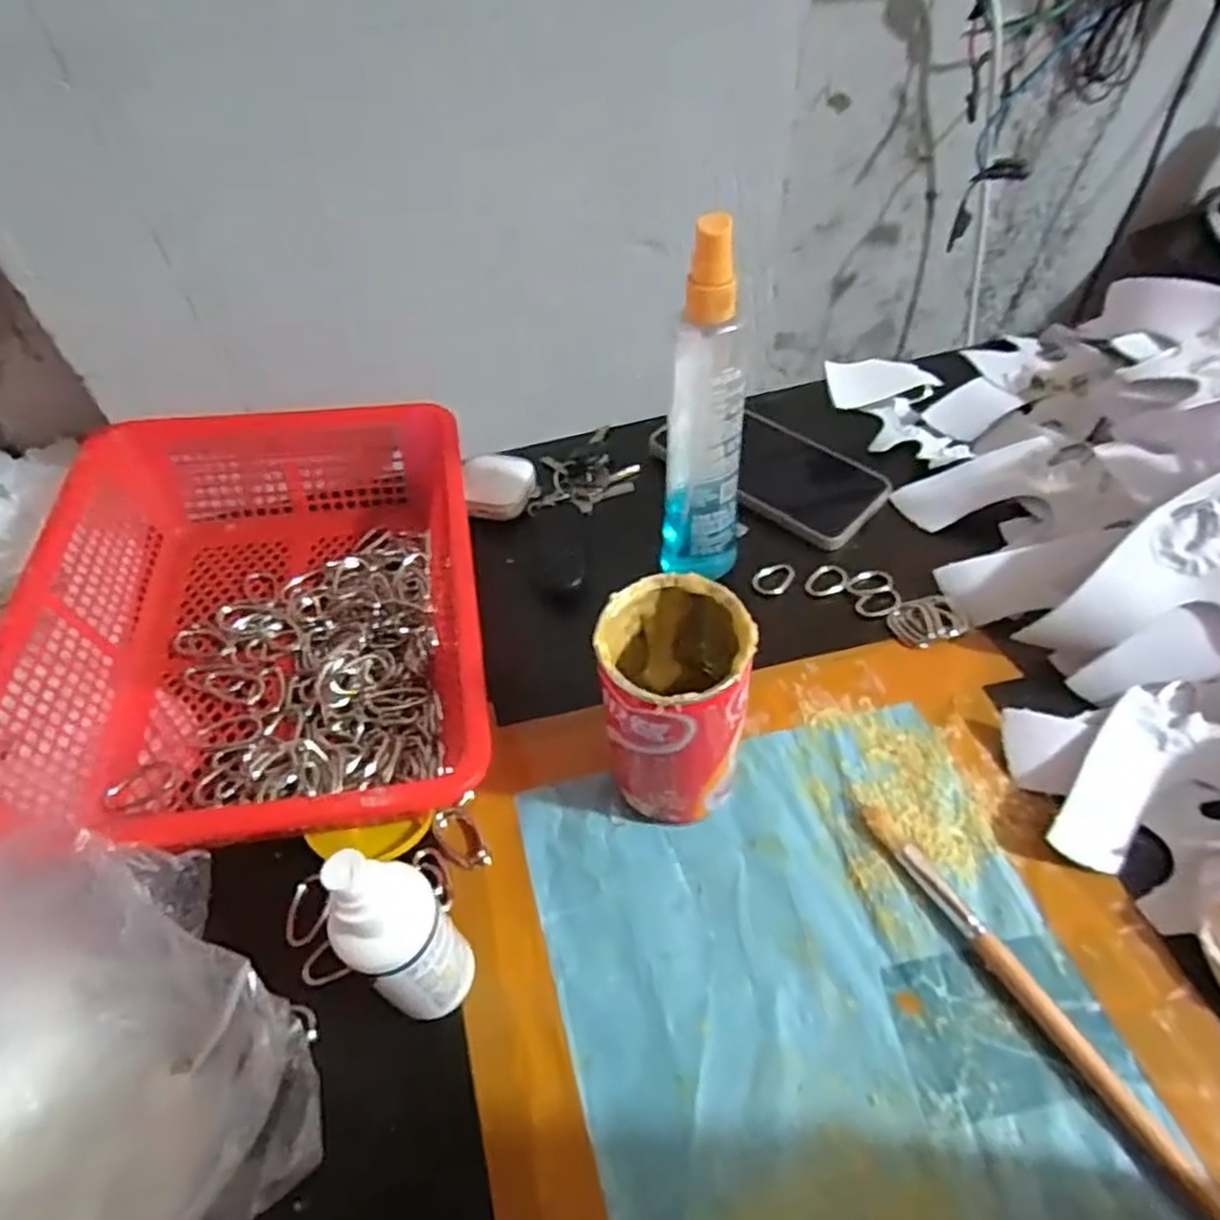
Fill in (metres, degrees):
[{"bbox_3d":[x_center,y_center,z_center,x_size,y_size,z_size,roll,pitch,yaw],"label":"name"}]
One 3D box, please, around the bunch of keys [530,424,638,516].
[{"bbox_3d":[-0.025,-0.101,0.546,0.087,0.013,0.075,-23,53,-13],"label":"bunch of keys"}]

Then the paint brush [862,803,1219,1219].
[{"bbox_3d":[0.192,0.180,0.299,0.015,0.016,0.249,-27,54,-16],"label":"paint brush"}]

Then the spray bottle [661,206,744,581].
[{"bbox_3d":[0.052,-0.096,0.413,0.047,0.214,0.034,2,52,6],"label":"spray bottle"}]

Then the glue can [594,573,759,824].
[{"bbox_3d":[0.032,0.045,0.354,0.064,0.117,0.076,11,54,13],"label":"glue can"}]

